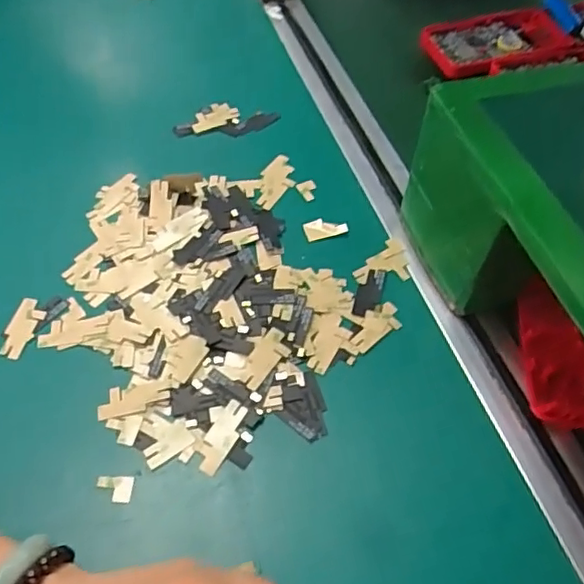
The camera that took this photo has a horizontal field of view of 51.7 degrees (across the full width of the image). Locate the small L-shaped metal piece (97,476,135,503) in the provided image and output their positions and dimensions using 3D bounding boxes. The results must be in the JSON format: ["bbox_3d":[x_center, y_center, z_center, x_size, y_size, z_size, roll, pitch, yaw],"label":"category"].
[{"bbox_3d":[-0.090,0.101,0.308,0.017,0.007,0.012,1,54,-3],"label":"small L-shaped metal piece"}]

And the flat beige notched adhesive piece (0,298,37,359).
[{"bbox_3d":[-0.161,0.021,0.359,0.015,0.007,0.038,6,54,1],"label":"flat beige notched adhesive piece"}]

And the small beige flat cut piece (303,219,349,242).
[{"bbox_3d":[0.023,-0.045,0.413,0.027,0.005,0.017,-15,56,-14],"label":"small beige flat cut piece"}]

